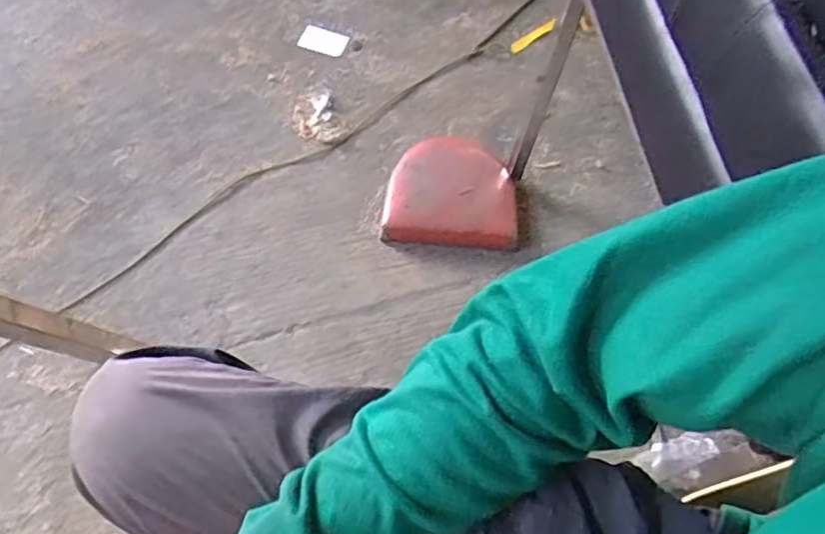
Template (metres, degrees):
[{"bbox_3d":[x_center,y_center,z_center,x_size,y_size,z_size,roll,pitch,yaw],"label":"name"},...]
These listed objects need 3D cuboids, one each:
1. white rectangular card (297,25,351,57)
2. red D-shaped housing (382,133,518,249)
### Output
[{"bbox_3d":[-0.190,-0.490,1.436,0.104,0.005,0.077,21,61,10],"label":"white rectangular card"},{"bbox_3d":[0.067,-0.142,1.207,0.240,0.064,0.219,-1,59,-2],"label":"red D-shaped housing"}]

